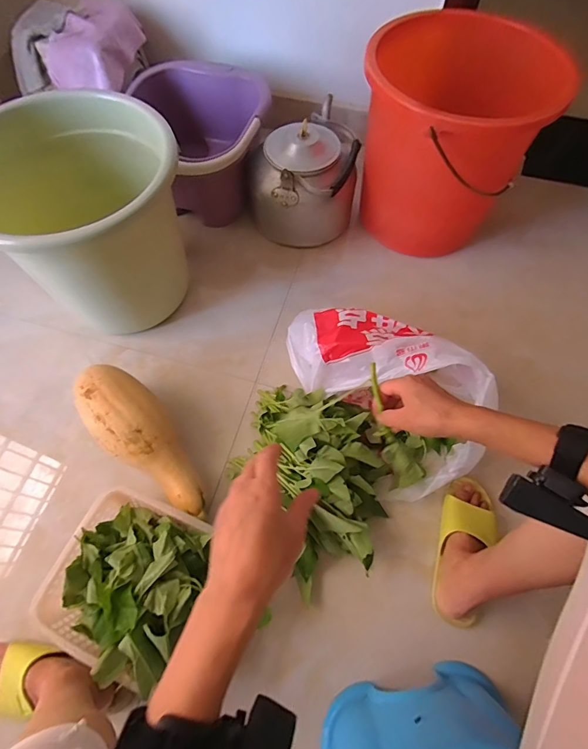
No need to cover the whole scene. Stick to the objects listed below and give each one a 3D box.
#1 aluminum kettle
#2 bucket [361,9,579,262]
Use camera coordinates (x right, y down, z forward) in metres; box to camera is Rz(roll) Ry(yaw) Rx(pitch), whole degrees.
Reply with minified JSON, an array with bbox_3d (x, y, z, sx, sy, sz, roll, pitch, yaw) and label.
[{"bbox_3d":[0.023,-0.478,0.943,0.245,0.212,0.286,9,64,3],"label":"aluminum kettle"},{"bbox_3d":[0.287,-0.474,0.849,0.356,0.353,0.356,1,64,-1],"label":"bucket"}]

